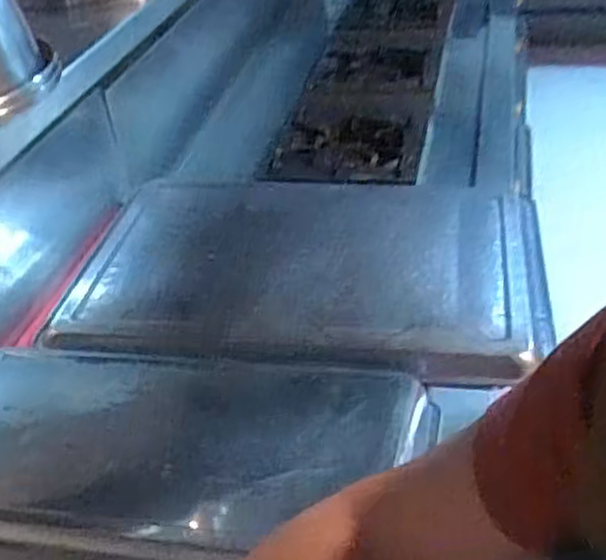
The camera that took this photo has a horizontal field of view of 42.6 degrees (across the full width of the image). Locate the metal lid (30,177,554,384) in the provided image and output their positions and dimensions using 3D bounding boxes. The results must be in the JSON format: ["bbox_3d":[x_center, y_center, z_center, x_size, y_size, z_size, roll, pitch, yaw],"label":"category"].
[{"bbox_3d":[0.002,-0.030,1.136,0.664,0.064,0.463,4,35,11],"label":"metal lid"}]

